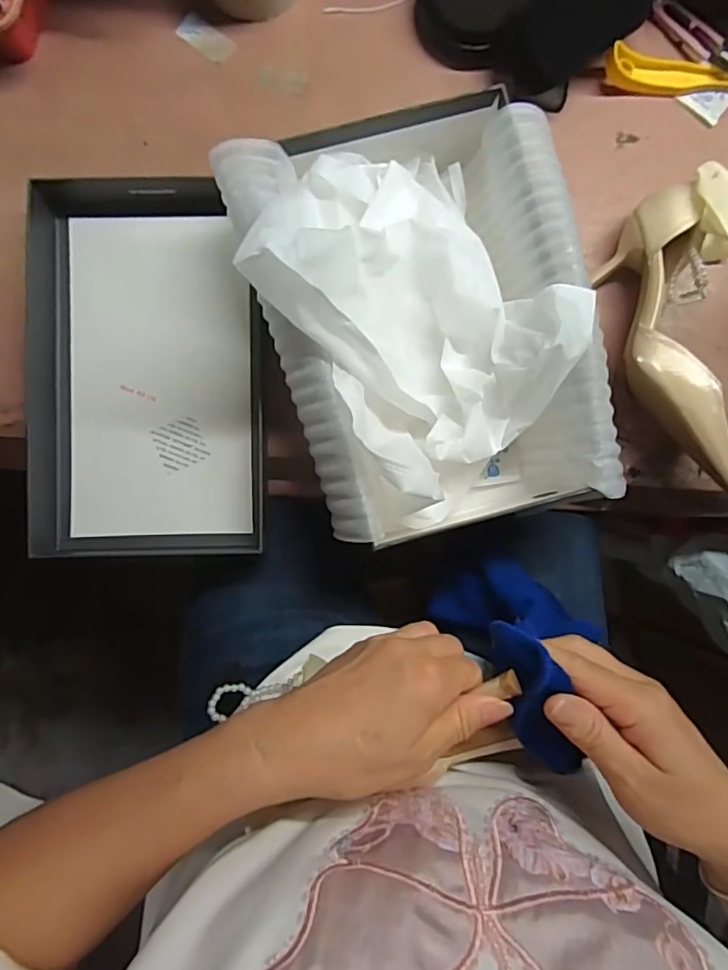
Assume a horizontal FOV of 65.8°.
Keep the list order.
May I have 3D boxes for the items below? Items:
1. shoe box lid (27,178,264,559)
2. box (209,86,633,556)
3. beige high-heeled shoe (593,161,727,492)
[{"bbox_3d":[-0.179,-0.094,0.472,0.178,0.037,0.305,-1,89,-1],"label":"shoe box lid"},{"bbox_3d":[0.045,-0.119,0.415,0.226,0.143,0.298,-15,89,-1],"label":"box"},{"bbox_3d":[0.247,-0.127,0.452,0.120,0.078,0.244,9,89,-1],"label":"beige high-heeled shoe"}]

